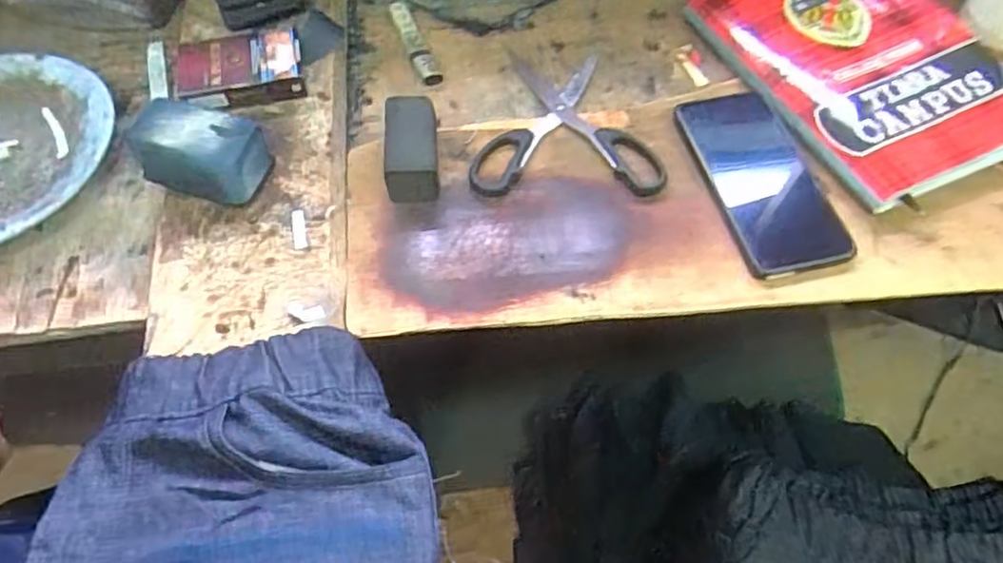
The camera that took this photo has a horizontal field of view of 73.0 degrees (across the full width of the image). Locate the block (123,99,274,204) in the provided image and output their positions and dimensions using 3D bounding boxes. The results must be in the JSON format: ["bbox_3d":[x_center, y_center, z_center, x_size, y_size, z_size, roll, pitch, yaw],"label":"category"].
[{"bbox_3d":[-0.211,-0.090,0.482,0.087,0.051,0.053,13,62,8],"label":"block"}]

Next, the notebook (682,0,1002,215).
[{"bbox_3d":[0.301,-0.188,0.559,0.189,0.019,0.255,-24,64,-8],"label":"notebook"}]

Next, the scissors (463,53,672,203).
[{"bbox_3d":[0.050,-0.130,0.548,0.145,0.014,0.152,0,61,0],"label":"scissors"}]

